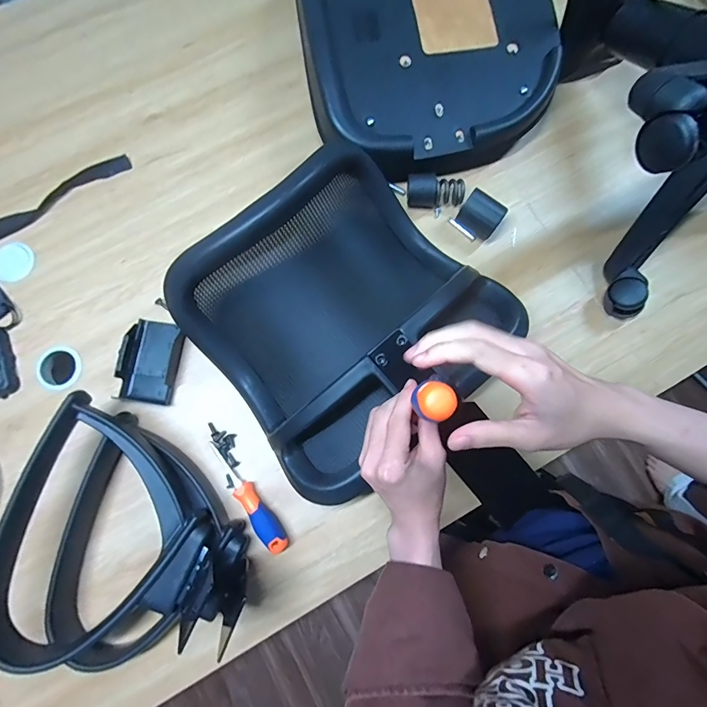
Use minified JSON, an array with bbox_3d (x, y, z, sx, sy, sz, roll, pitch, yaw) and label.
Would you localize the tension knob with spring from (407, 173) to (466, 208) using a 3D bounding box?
[{"bbox_3d":[0.134,-0.265,0.621,0.091,0.047,0.040,-2,79,0],"label":"tension knob with spring"}]

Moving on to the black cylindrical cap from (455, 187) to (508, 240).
[{"bbox_3d":[0.205,-0.223,0.615,0.064,0.059,0.045,35,81,6],"label":"black cylindrical cap"}]

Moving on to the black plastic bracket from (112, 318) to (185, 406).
[{"bbox_3d":[-0.308,0.011,0.582,0.090,0.035,0.127,9,79,2],"label":"black plastic bracket"}]

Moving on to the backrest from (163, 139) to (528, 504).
[{"bbox_3d":[-0.019,-0.053,0.560,0.393,0.154,0.369,-43,82,-7],"label":"backrest"}]

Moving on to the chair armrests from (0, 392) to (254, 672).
[{"bbox_3d":[-0.310,0.263,0.495,0.320,0.100,0.268,35,81,6],"label":"chair armrests"}]

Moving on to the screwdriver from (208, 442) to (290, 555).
[{"bbox_3d":[-0.154,0.205,0.550,0.028,0.025,0.180,-37,81,-6],"label":"screwdriver"}]

